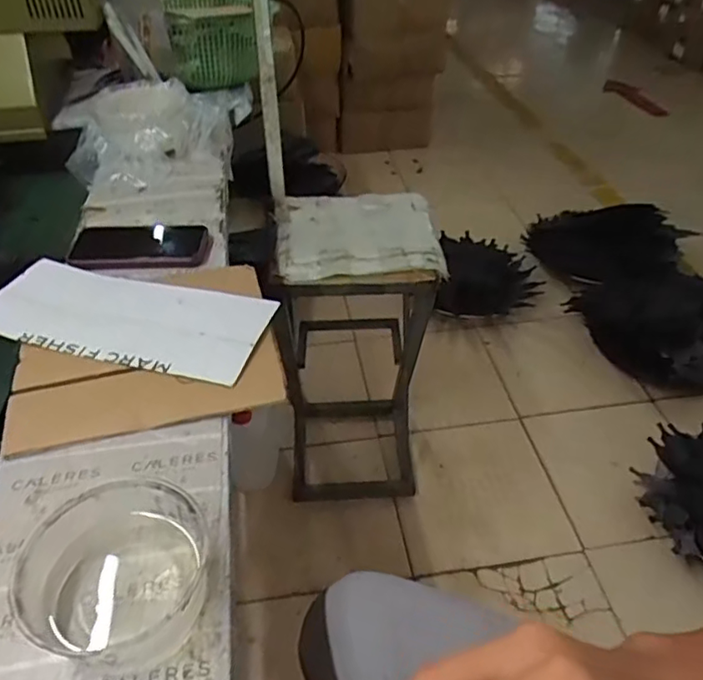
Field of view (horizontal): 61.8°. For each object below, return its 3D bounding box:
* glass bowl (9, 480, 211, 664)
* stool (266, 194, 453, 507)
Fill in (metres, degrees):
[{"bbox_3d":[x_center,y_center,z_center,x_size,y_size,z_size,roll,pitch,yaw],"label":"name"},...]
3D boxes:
[{"bbox_3d":[-0.158,0.156,0.401,0.104,0.061,0.102,-1,43,1],"label":"glass bowl"},{"bbox_3d":[0.005,0.039,1.344,0.322,0.678,0.320,-4,42,-5],"label":"stool"}]

